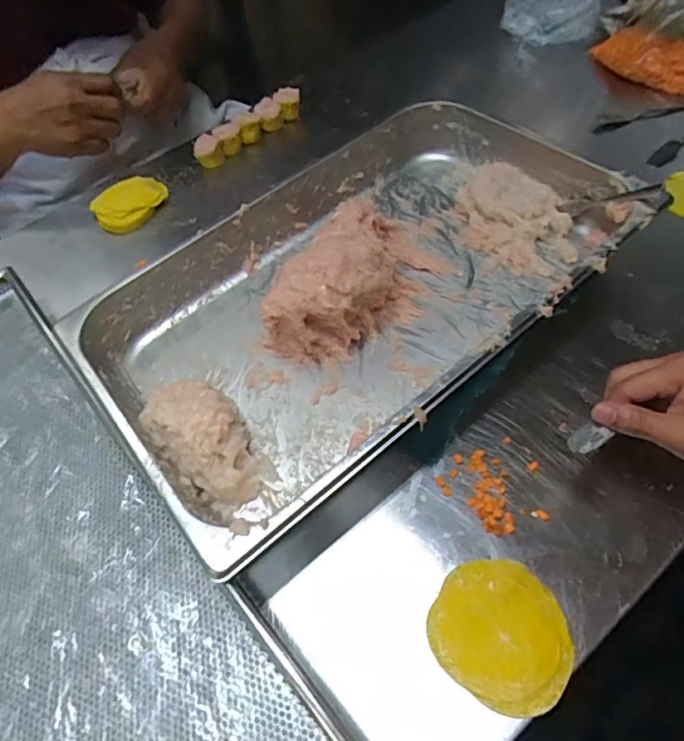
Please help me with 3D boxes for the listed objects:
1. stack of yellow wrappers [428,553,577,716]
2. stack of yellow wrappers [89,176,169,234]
[{"bbox_3d":[0.113,0.183,0.377,0.094,0.008,0.090,27,63,25],"label":"stack of yellow wrappers"},{"bbox_3d":[-0.285,-0.222,0.707,0.083,0.023,0.090,10,57,16],"label":"stack of yellow wrappers"}]

